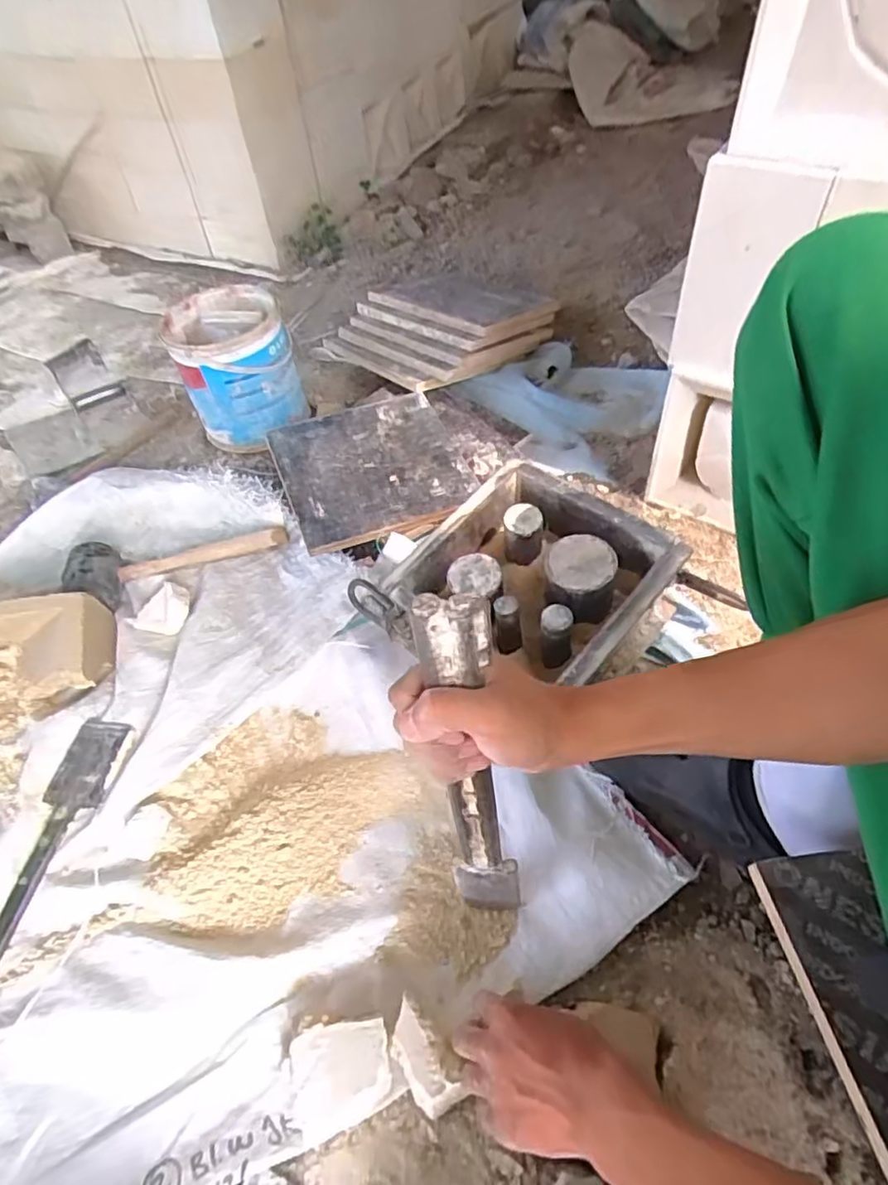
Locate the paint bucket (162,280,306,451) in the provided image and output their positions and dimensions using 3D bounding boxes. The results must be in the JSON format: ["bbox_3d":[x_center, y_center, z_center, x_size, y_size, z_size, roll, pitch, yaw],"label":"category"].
[{"bbox_3d":[-0.312,-0.334,0.966,0.164,0.183,0.161,-4,50,5],"label":"paint bucket"}]

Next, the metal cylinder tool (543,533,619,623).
[{"bbox_3d":[0.147,-0.011,0.681,0.073,0.069,0.077,-4,50,5],"label":"metal cylinder tool"}]

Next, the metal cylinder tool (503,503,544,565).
[{"bbox_3d":[0.093,-0.066,0.735,0.045,0.070,0.039,1,50,9],"label":"metal cylinder tool"}]

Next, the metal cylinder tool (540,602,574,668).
[{"bbox_3d":[0.115,0.044,0.650,0.033,0.068,0.029,15,54,20],"label":"metal cylinder tool"}]

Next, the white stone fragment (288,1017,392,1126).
[{"bbox_3d":[-0.081,0.380,0.498,0.077,0.028,0.062,-5,53,0],"label":"white stone fragment"}]

